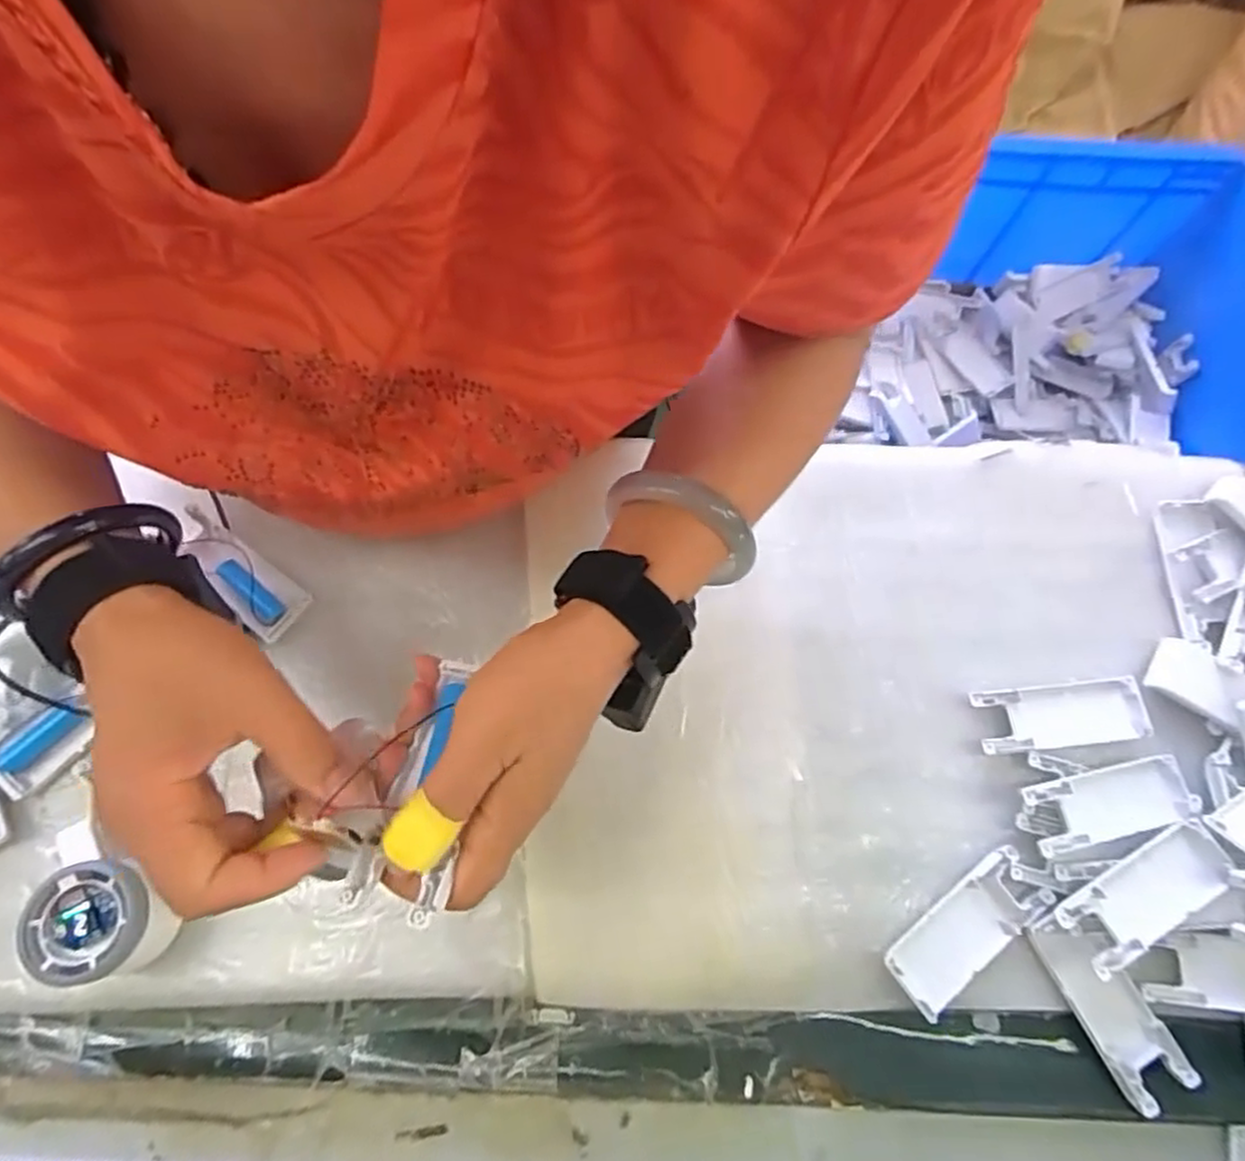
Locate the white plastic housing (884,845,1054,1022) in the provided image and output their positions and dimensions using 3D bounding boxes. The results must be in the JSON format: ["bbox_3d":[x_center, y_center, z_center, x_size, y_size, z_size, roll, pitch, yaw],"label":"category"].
[{"bbox_3d":[0.203,0.204,0.416,0.103,0.013,0.038,-36,78,-10],"label":"white plastic housing"}]

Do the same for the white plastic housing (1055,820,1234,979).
[{"bbox_3d":[0.303,0.180,0.413,0.105,0.022,0.040,-29,77,-8],"label":"white plastic housing"}]

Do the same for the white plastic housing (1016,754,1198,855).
[{"bbox_3d":[0.298,0.136,0.431,0.104,0.014,0.040,-11,75,-4],"label":"white plastic housing"}]

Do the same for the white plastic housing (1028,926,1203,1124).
[{"bbox_3d":[0.280,0.243,0.406,0.041,0.012,0.103,-25,76,-8],"label":"white plastic housing"}]

